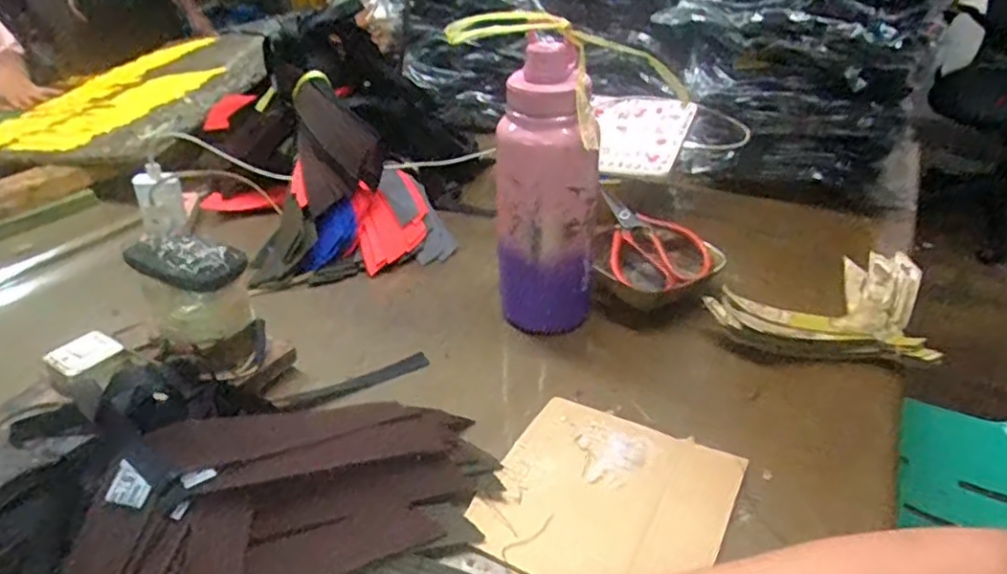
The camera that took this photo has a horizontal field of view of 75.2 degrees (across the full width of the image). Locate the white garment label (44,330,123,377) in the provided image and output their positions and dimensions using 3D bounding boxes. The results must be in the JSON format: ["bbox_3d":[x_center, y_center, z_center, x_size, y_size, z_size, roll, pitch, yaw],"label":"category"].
[{"bbox_3d":[-0.347,0.054,0.542,0.044,0.005,0.047,18,37,28],"label":"white garment label"}]

